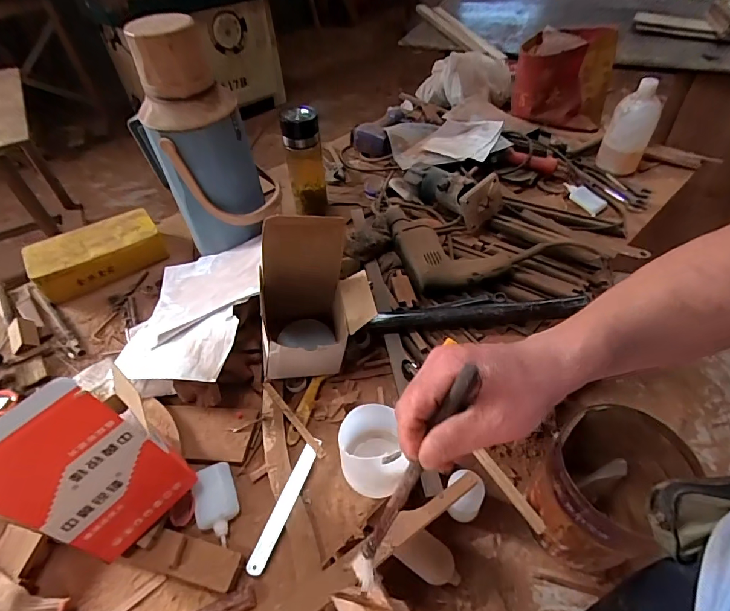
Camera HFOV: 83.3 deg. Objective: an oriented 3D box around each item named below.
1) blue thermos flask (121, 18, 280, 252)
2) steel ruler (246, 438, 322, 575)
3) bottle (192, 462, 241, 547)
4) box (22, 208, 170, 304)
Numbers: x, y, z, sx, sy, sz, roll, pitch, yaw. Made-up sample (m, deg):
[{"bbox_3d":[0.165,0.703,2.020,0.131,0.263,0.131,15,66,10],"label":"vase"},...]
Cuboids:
[{"bbox_3d":[-0.275,-0.266,0.688,0.157,0.343,0.156,-27,51,-21],"label":"blue thermos flask"},{"bbox_3d":[-0.101,0.250,0.525,0.021,0.006,0.167,24,52,5],"label":"steel ruler"},{"bbox_3d":[-0.189,0.250,0.520,0.052,0.019,0.091,-19,49,-14],"label":"bottle"},{"bbox_3d":[-0.532,-0.105,0.824,0.231,0.088,0.097,-30,52,-23],"label":"box"}]

